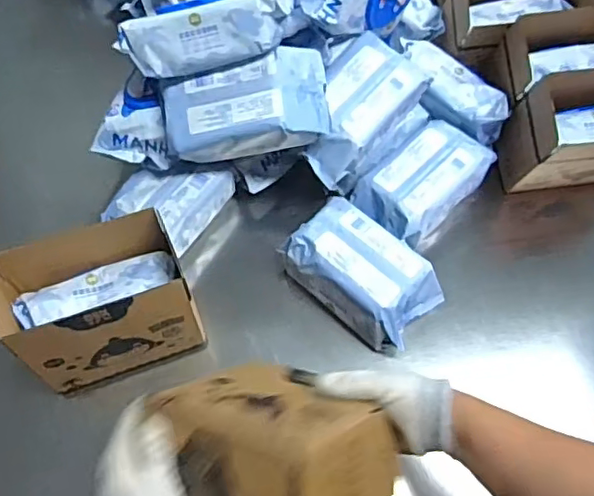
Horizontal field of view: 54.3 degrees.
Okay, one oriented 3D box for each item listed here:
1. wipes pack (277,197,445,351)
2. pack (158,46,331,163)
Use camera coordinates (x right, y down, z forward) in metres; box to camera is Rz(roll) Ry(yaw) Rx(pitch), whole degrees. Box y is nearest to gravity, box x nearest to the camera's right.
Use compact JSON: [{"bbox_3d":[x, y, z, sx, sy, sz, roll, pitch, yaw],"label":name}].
[{"bbox_3d":[0.082,0.035,0.741,0.182,0.096,0.113,38,69,16],"label":"wipes pack"},{"bbox_3d":[-0.062,-0.174,0.708,0.199,0.076,0.111,-8,64,-5],"label":"pack"}]

